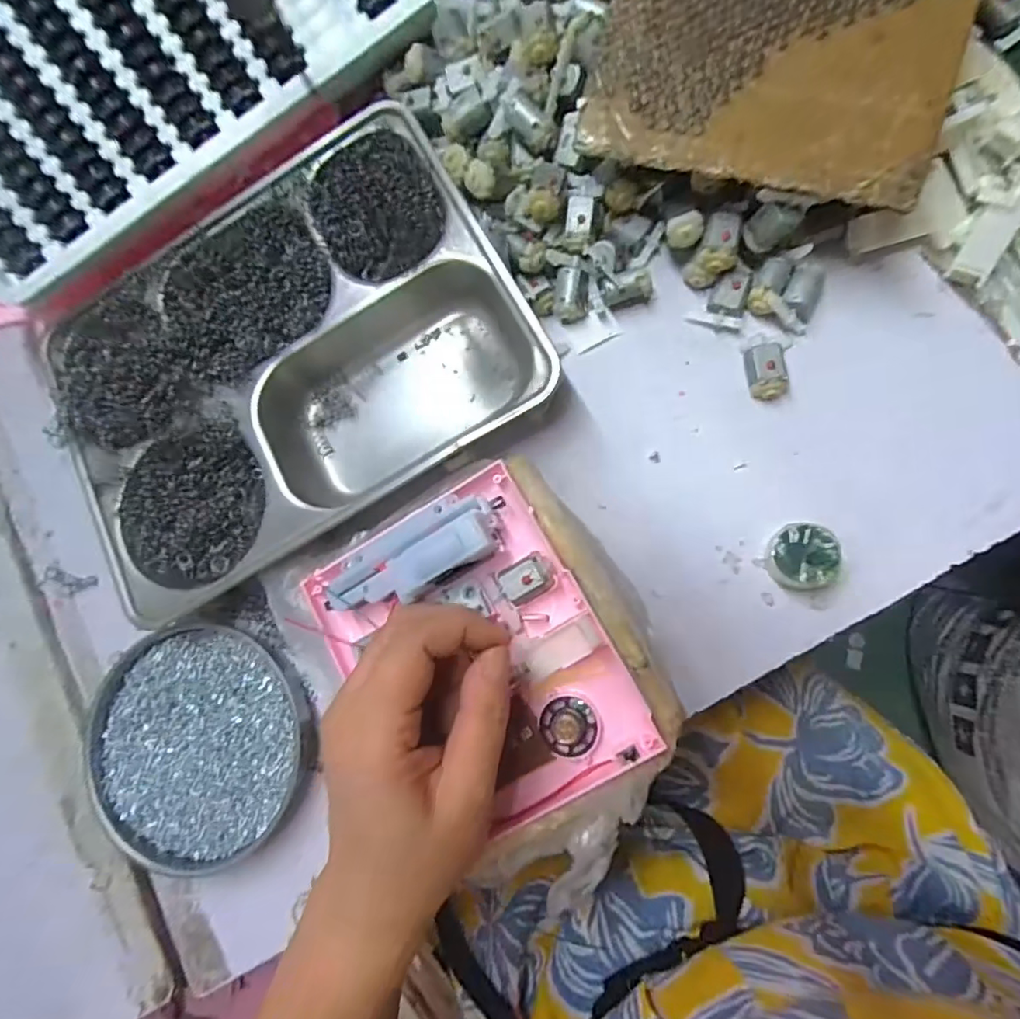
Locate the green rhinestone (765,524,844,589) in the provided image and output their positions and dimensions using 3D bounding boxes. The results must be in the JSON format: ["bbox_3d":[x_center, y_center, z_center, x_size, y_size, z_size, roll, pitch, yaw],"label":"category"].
[{"bbox_3d":[0.152,0.023,0.296,0.032,0.022,0.033,-1,83,10],"label":"green rhinestone"}]

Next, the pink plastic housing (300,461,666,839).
[{"bbox_3d":[-0.020,0.076,0.290,0.129,0.031,0.161,-31,82,5],"label":"pink plastic housing"}]

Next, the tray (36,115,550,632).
[{"bbox_3d":[-0.138,-0.088,0.344,0.275,0.043,0.215,-31,79,5],"label":"tray"}]

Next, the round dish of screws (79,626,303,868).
[{"bbox_3d":[-0.186,0.140,0.338,0.122,0.016,0.138,3,84,10],"label":"round dish of screws"}]

